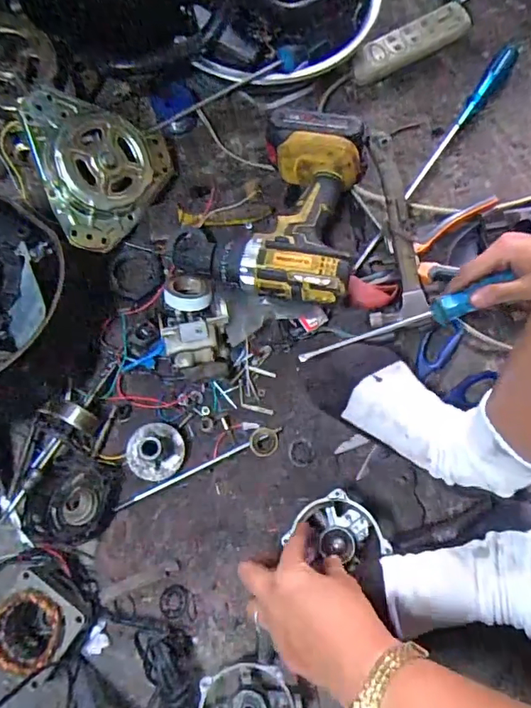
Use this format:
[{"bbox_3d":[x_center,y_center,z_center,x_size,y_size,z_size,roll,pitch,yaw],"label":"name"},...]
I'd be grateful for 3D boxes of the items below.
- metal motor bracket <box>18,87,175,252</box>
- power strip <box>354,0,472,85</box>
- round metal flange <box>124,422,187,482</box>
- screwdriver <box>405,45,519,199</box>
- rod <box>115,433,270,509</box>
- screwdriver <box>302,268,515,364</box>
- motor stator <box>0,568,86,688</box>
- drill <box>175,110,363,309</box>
[{"bbox_3d":[-0.185,-0.197,0.541,0.150,0.045,0.150,19,83,-33],"label":"metal motor bracket"},{"bbox_3d":[0.195,-0.420,0.649,0.190,0.023,0.050,-28,77,-8],"label":"power strip"},{"bbox_3d":[-0.113,0.097,0.490,0.056,0.052,0.056,0,75,0],"label":"round metal flange"},{"bbox_3d":[0.258,-0.303,0.618,0.026,0.033,0.268,32,77,8],"label":"screwdriver"},{"bbox_3d":[-0.076,0.124,0.511,0.173,0.004,0.006,-25,76,-7],"label":"rod"},{"bbox_3d":[0.136,-0.030,0.493,0.209,0.027,0.023,-20,75,9],"label":"screwdriver"},{"bbox_3d":[-0.208,0.249,0.450,0.073,0.055,0.073,31,77,8],"label":"motor stator"},{"bbox_3d":[0.008,-0.168,0.553,0.182,0.074,0.211,11,74,4],"label":"drill"}]

